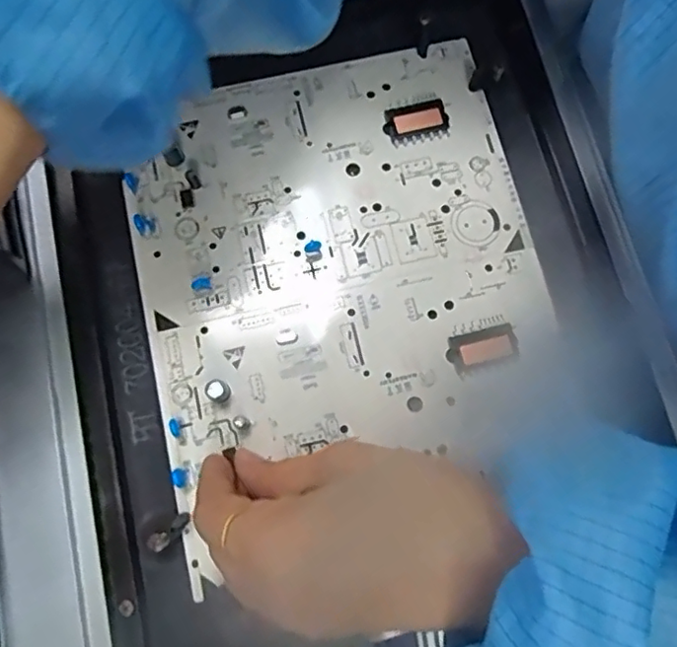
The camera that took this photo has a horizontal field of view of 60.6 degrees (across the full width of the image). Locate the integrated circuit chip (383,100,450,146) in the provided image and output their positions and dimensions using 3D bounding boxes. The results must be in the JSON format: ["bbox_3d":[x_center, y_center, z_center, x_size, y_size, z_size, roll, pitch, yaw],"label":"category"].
[{"bbox_3d":[0.043,-0.113,0.323,0.034,0.007,0.023,-10,77,-4],"label":"integrated circuit chip"}]

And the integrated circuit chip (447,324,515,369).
[{"bbox_3d":[0.073,0.012,0.293,0.034,0.007,0.017,-12,77,-4],"label":"integrated circuit chip"}]

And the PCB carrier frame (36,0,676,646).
[{"bbox_3d":[0.004,-0.017,0.305,0.281,0.029,0.301,-17,78,-5],"label":"PCB carrier frame"}]

